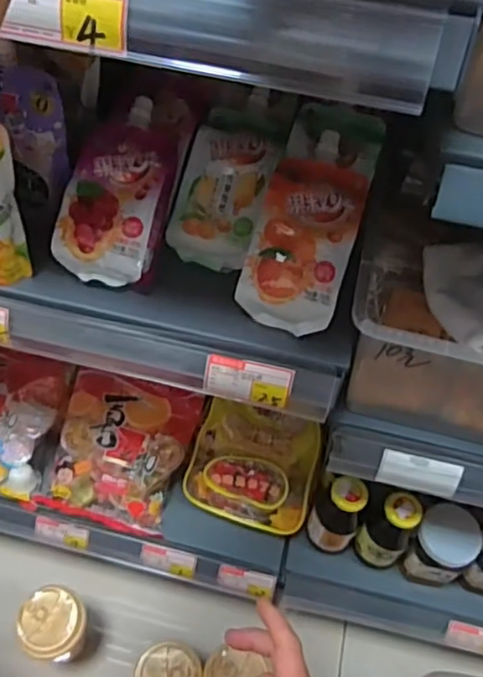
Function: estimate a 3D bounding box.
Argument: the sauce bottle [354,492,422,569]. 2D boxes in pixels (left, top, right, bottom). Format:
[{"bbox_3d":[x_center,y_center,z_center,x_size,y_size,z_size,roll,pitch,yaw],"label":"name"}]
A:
[{"bbox_3d":[0.173,0.237,0.749,0.052,0.149,0.052,2,55,-3],"label":"sauce bottle"}]

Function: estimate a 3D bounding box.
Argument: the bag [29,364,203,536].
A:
[{"bbox_3d":[-0.151,0.143,0.804,0.166,0.037,0.194,12,83,0],"label":"bag"}]

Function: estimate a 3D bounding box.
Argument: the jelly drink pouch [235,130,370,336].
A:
[{"bbox_3d":[0.052,-0.085,0.512,0.079,0.038,0.155,15,84,4],"label":"jelly drink pouch"}]

